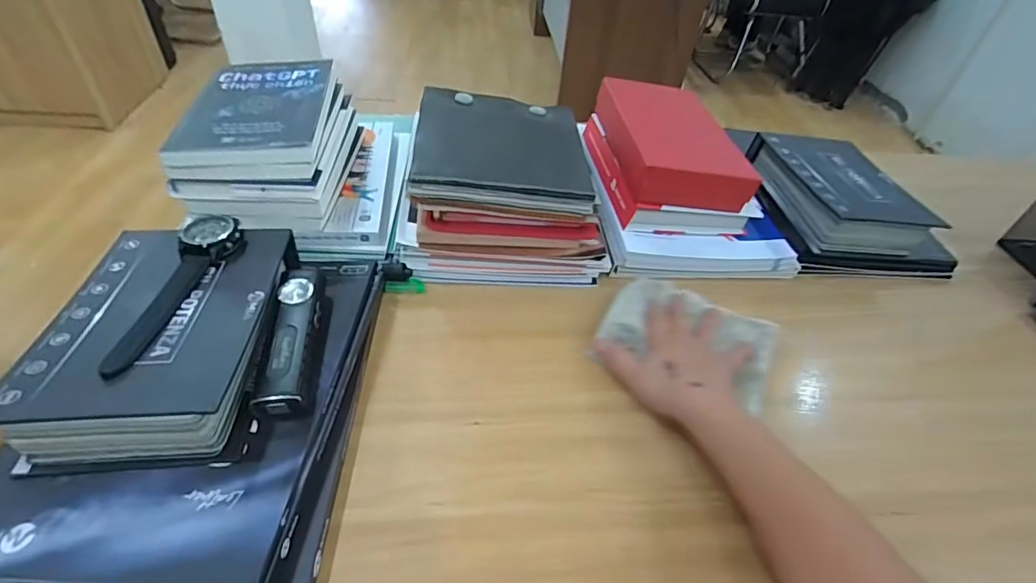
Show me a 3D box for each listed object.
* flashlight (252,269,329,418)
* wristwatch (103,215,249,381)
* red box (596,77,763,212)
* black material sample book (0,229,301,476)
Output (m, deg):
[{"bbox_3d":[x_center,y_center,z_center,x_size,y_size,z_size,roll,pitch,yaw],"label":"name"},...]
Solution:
[{"bbox_3d":[-0.181,0.033,0.413,0.032,0.029,0.141,-2,45,-8],"label":"flashlight"},{"bbox_3d":[-0.265,-0.005,0.394,0.043,0.019,0.163,5,42,-3],"label":"wristwatch"},{"bbox_3d":[0.185,-0.184,0.628,0.140,0.060,0.225,-1,45,-7],"label":"red box"},{"bbox_3d":[-0.269,0.030,0.400,0.146,0.056,0.207,0,43,-9],"label":"black material sample book"}]

